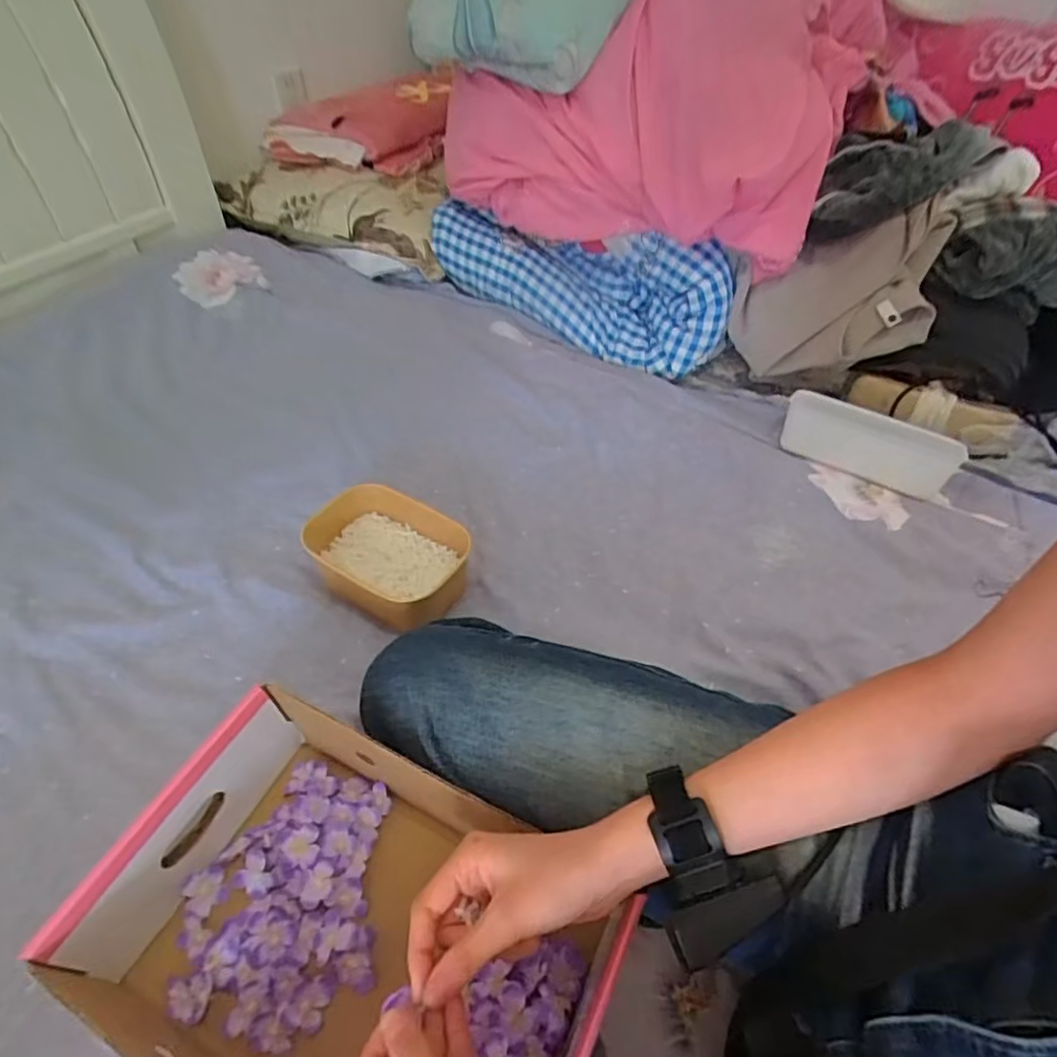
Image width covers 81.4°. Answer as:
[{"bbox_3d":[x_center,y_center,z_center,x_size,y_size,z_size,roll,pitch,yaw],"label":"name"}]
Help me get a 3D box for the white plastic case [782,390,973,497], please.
[{"bbox_3d":[0.446,-0.117,0.812,0.209,0.042,0.106,23,50,18],"label":"white plastic case"}]

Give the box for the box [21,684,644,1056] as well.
[{"bbox_3d":[-0.134,0.273,0.419,0.330,0.097,0.200,23,50,18],"label":"box"}]

